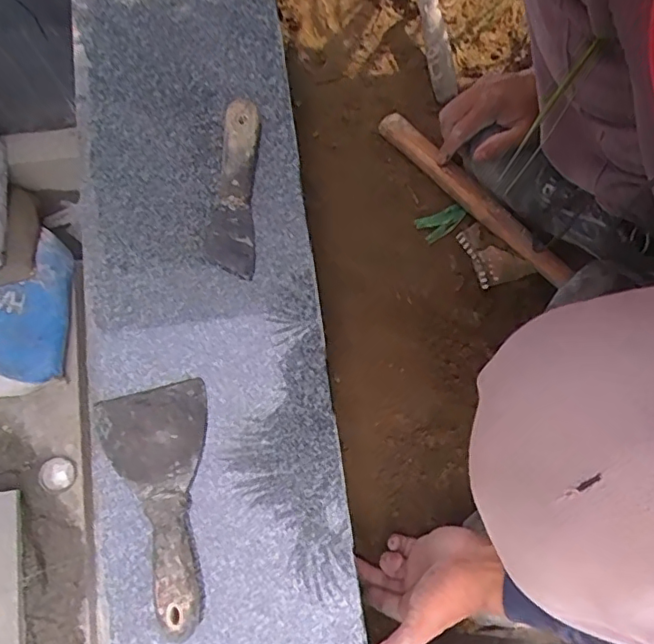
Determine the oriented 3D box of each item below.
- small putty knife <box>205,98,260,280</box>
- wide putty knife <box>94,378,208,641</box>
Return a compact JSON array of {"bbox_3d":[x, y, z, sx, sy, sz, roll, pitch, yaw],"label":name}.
[{"bbox_3d":[-0.089,-0.130,0.531,0.043,0.016,0.174,1,78,-1],"label":"small putty knife"},{"bbox_3d":[-0.131,0.148,0.463,0.089,0.029,0.193,-15,79,-4],"label":"wide putty knife"}]

